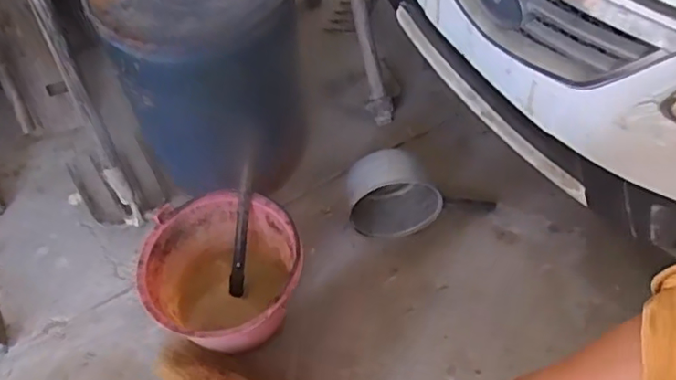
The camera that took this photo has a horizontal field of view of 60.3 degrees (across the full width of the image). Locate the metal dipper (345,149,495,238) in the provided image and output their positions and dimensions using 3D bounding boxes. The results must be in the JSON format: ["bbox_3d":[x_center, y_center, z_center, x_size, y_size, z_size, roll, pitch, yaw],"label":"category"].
[{"bbox_3d":[0.184,0.012,1.238,0.327,0.186,0.097,-7,58,-3],"label":"metal dipper"}]

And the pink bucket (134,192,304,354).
[{"bbox_3d":[-0.206,0.169,1.119,0.283,0.222,0.270,-1,55,1],"label":"pink bucket"}]

